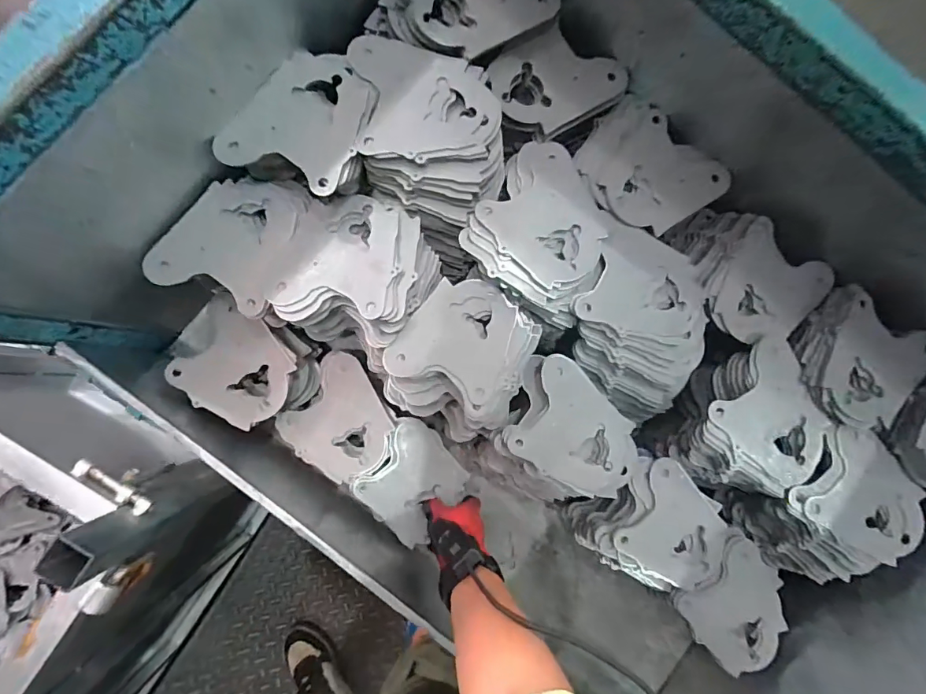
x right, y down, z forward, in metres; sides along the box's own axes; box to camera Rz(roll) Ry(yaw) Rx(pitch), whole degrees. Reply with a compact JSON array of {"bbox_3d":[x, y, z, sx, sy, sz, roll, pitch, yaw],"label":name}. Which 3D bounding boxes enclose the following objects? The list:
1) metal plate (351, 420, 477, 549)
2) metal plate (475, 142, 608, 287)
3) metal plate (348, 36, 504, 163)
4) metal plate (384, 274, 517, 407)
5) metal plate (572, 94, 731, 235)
[{"bbox_3d":[-0.071,0.194,0.641,0.135,0.015,0.136,-44,90,-6],"label":"metal plate"},{"bbox_3d":[0.105,-0.155,0.524,0.140,0.007,0.148,35,75,-3],"label":"metal plate"},{"bbox_3d":[-0.039,-0.271,0.488,0.147,0.008,0.139,-7,82,-8],"label":"metal plate"},{"bbox_3d":[-0.009,-0.016,0.526,0.125,0.007,0.131,20,80,-2],"label":"metal plate"},{"bbox_3d":[0.228,-0.220,0.552,0.155,0.011,0.166,-44,91,-17],"label":"metal plate"}]

